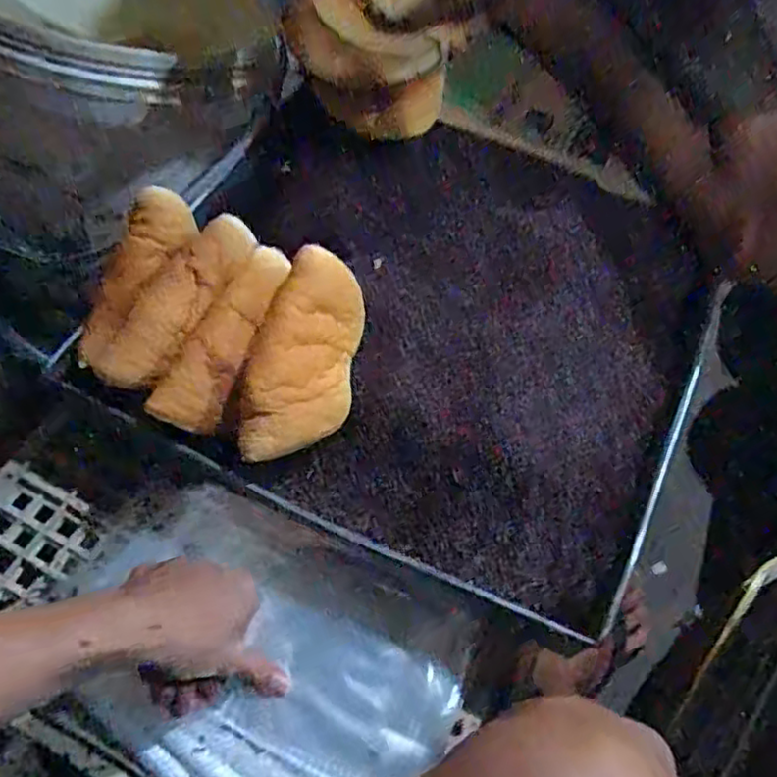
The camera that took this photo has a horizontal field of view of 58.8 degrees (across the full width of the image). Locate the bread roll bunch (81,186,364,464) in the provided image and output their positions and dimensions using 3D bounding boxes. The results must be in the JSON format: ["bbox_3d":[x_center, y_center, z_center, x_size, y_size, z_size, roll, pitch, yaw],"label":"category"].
[{"bbox_3d":[-0.127,-0.042,0.521,0.213,0.095,0.153,29,63,12],"label":"bread roll bunch"}]

